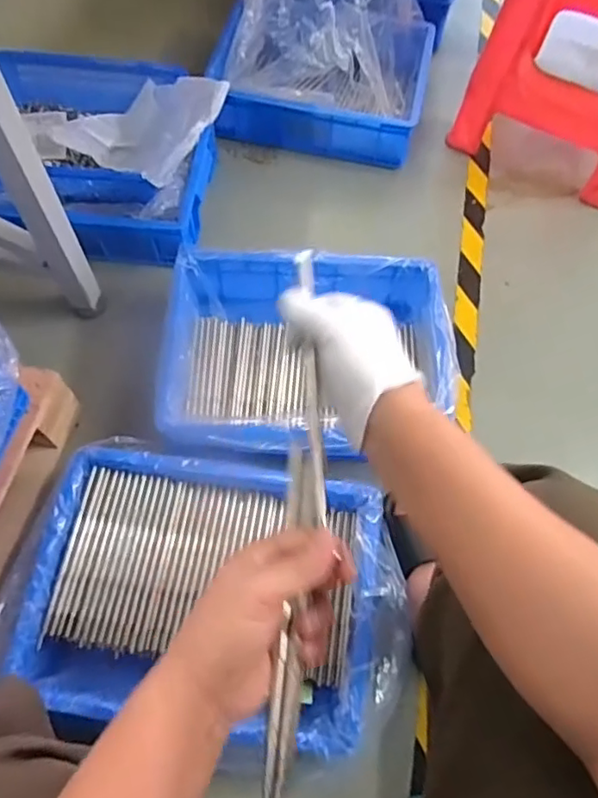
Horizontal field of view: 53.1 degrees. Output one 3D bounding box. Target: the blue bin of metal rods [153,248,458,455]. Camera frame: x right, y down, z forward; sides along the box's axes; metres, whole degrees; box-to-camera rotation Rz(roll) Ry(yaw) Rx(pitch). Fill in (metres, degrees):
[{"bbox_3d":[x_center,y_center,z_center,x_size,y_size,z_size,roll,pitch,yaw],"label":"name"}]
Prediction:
[{"bbox_3d":[0.016,-0.065,0.932,0.413,0.134,0.317,0,64,-1],"label":"blue bin of metal rods"}]

